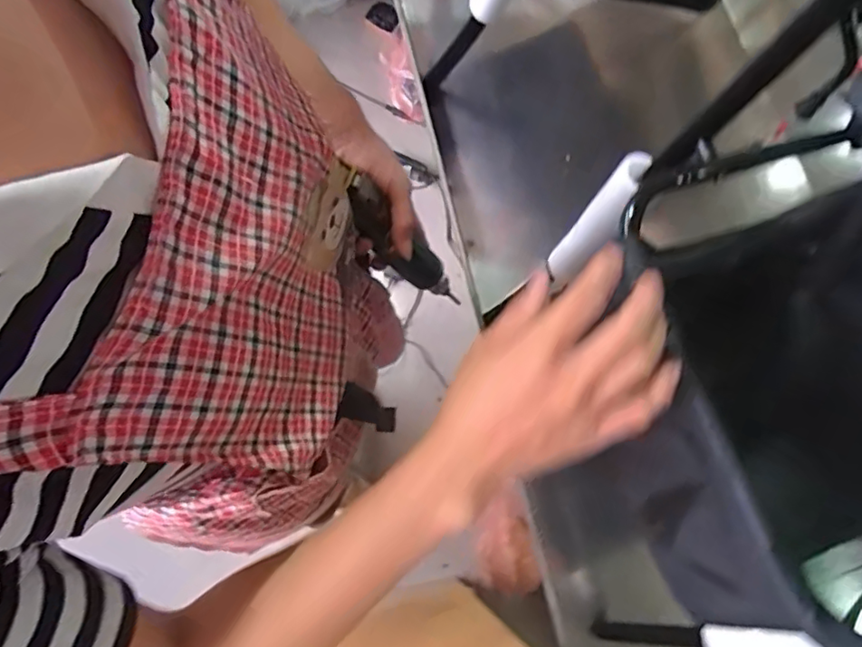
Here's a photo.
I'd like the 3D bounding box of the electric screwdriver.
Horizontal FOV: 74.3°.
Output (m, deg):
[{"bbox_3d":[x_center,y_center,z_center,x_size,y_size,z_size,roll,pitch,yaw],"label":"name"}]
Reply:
[{"bbox_3d":[-0.025,-0.067,0.550,0.039,0.196,0.041,12,71,34],"label":"electric screwdriver"}]

